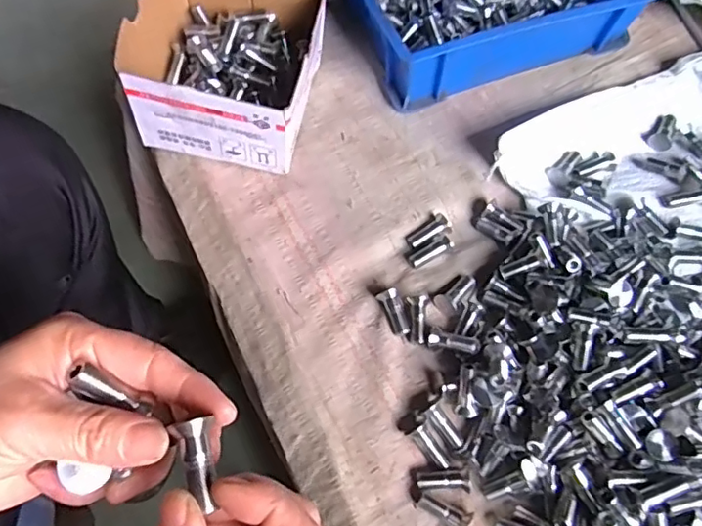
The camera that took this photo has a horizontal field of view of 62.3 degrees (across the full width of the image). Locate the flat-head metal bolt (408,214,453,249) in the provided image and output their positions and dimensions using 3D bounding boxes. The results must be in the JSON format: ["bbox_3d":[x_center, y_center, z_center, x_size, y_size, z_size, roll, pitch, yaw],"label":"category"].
[{"bbox_3d":[0.063,-0.025,0.475,0.037,0.010,0.017,-26,68,-15],"label":"flat-head metal bolt"}]

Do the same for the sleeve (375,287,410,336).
[{"bbox_3d":[0.033,0.038,0.438,0.014,0.017,0.035,-22,67,-13],"label":"sleeve"}]

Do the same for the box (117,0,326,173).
[{"bbox_3d":[-0.100,-0.166,0.484,0.142,0.077,0.146,12,64,3],"label":"box"}]

